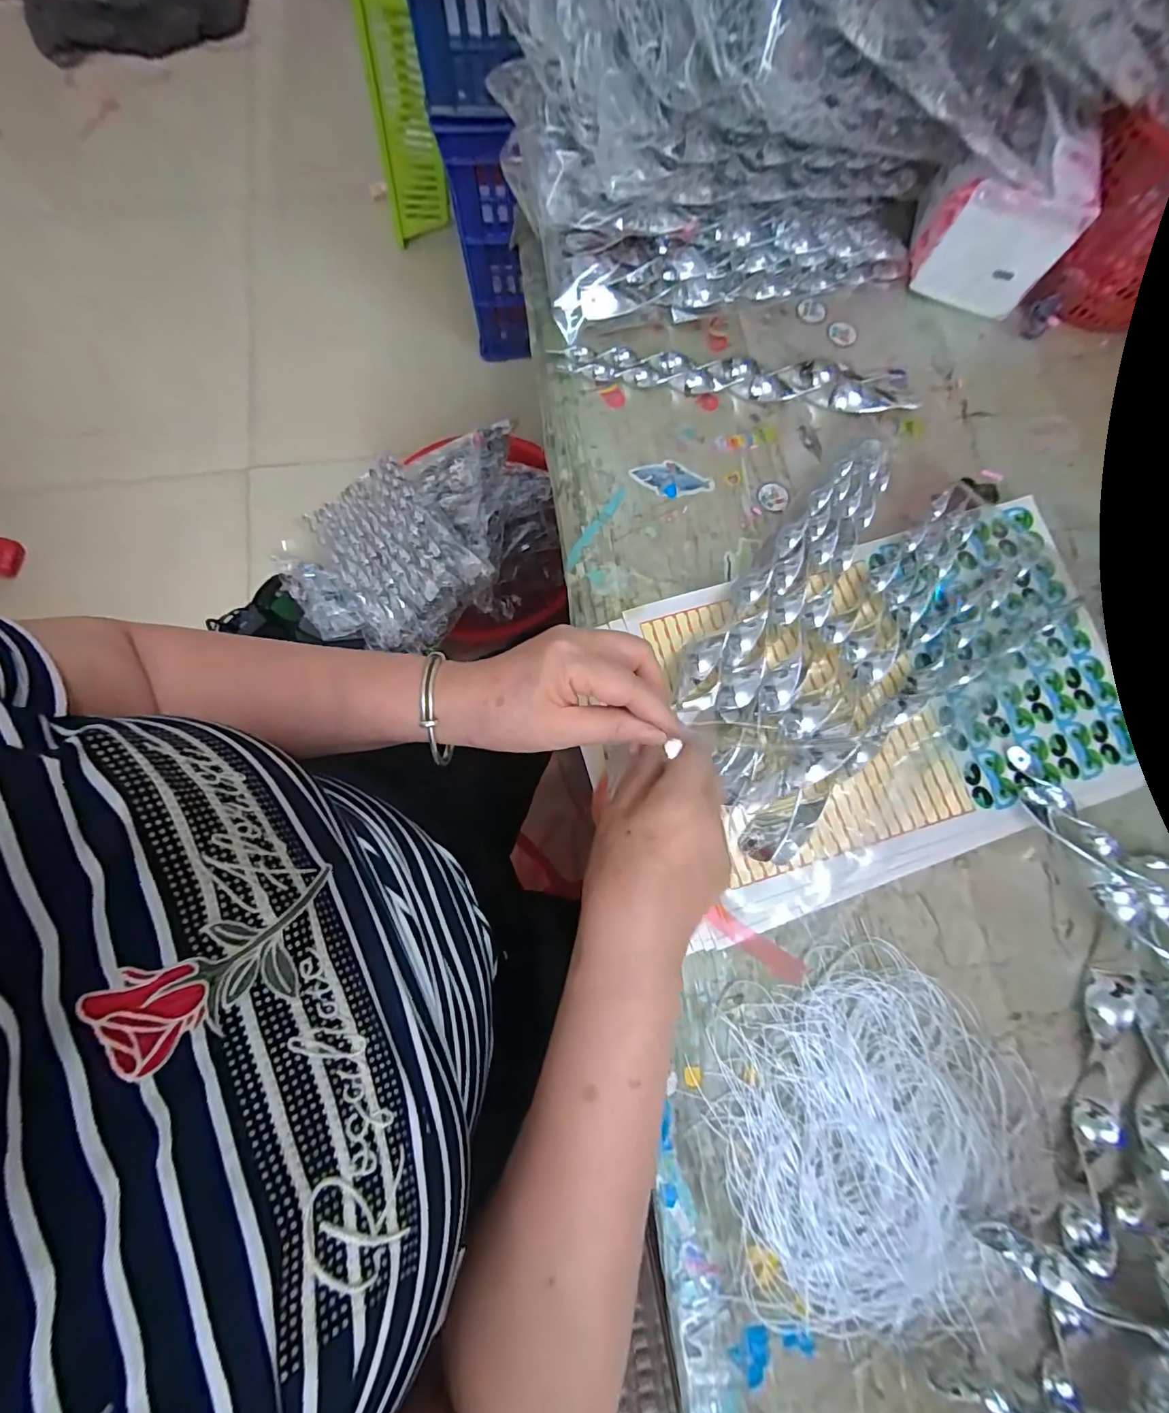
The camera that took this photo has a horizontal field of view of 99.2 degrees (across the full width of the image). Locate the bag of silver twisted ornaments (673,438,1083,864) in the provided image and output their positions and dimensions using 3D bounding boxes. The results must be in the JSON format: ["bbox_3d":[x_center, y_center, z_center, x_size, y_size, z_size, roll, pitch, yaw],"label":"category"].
[{"bbox_3d":[0.190,-0.059,0.357,0.301,0.025,0.179,-37,80,-8],"label":"bag of silver twisted ornaments"}]

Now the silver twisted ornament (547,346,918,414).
[{"bbox_3d":[0.119,-0.266,0.406,0.287,0.021,0.032,7,77,1],"label":"silver twisted ornament"}]

